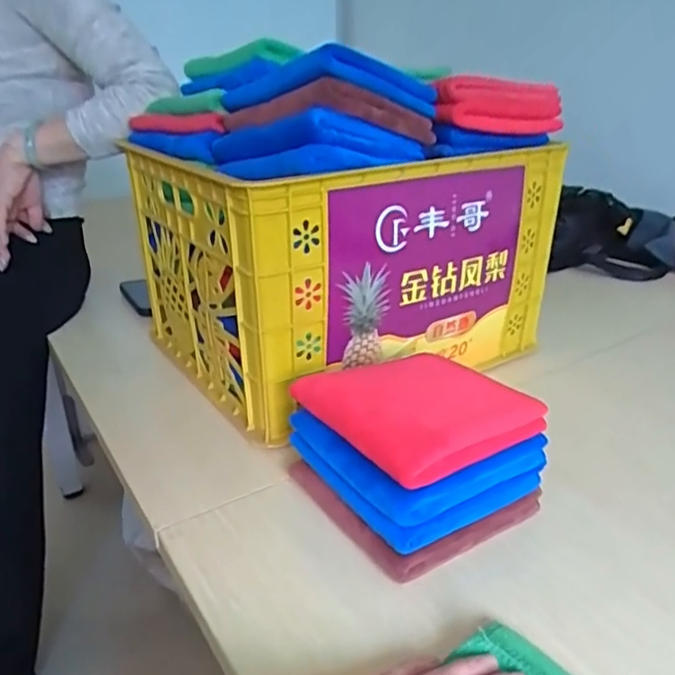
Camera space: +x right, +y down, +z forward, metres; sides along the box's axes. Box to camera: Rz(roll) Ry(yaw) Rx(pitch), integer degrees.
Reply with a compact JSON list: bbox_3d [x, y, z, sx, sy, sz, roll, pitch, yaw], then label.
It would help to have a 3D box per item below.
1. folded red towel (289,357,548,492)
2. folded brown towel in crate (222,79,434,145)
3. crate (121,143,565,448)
[{"bbox_3d":[0.068,0.054,0.549,0.160,0.031,0.170,-16,29,-30],"label":"folded red towel"},{"bbox_3d":[-0.014,-0.246,0.710,0.178,0.030,0.171,3,2,45],"label":"folded brown towel in crate"},{"bbox_3d":[-0.003,-0.126,0.854,0.457,0.275,0.387,-15,29,-33],"label":"crate"}]

